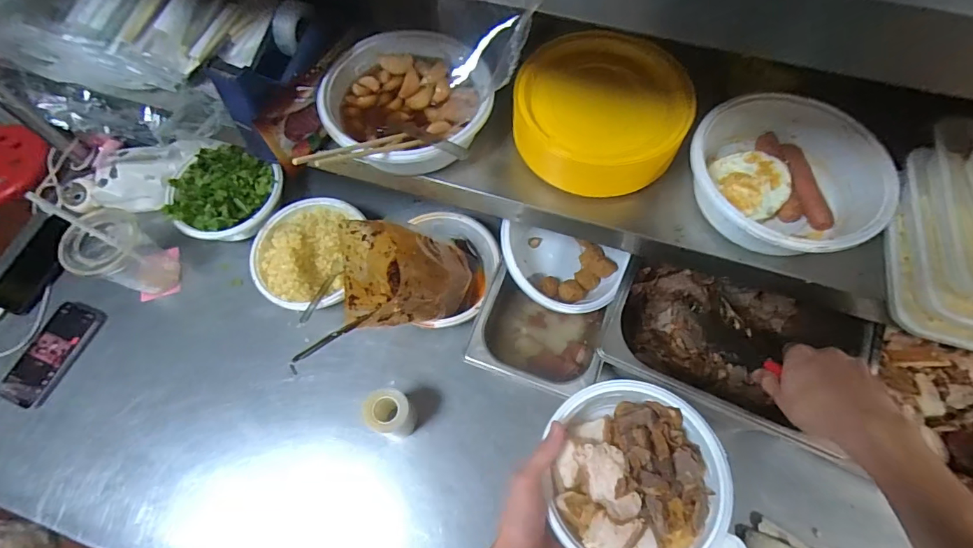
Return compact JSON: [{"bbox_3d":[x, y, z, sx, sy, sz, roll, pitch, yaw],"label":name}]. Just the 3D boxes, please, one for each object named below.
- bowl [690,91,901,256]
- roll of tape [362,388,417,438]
[{"bbox_3d":[0.273,-0.086,0.431,0.152,0.068,0.157,-1,66,1],"label":"bowl"},{"bbox_3d":[-0.118,0.174,0.573,0.050,0.090,0.049,-1,66,1],"label":"roll of tape"}]

